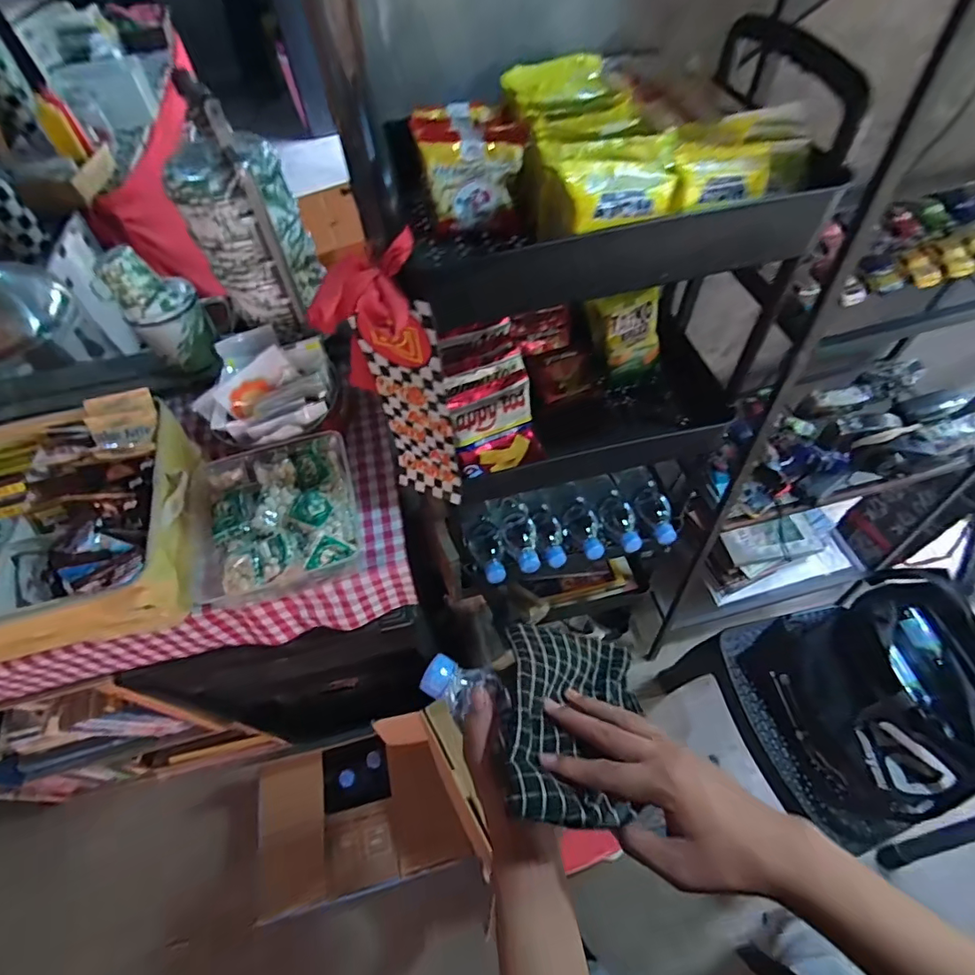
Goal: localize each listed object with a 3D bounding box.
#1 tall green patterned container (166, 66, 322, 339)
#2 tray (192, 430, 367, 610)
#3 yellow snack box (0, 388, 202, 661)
[{"bbox_3d":[-0.319,-0.354,0.677,0.139,0.293,0.123,-25,58,-13],"label":"tall green patterned container"},{"bbox_3d":[-0.275,0.043,0.653,0.210,0.081,0.185,-12,56,-5],"label":"tray"},{"bbox_3d":[-0.532,0.039,0.645,0.305,0.142,0.290,-9,56,-2],"label":"yellow snack box"}]

